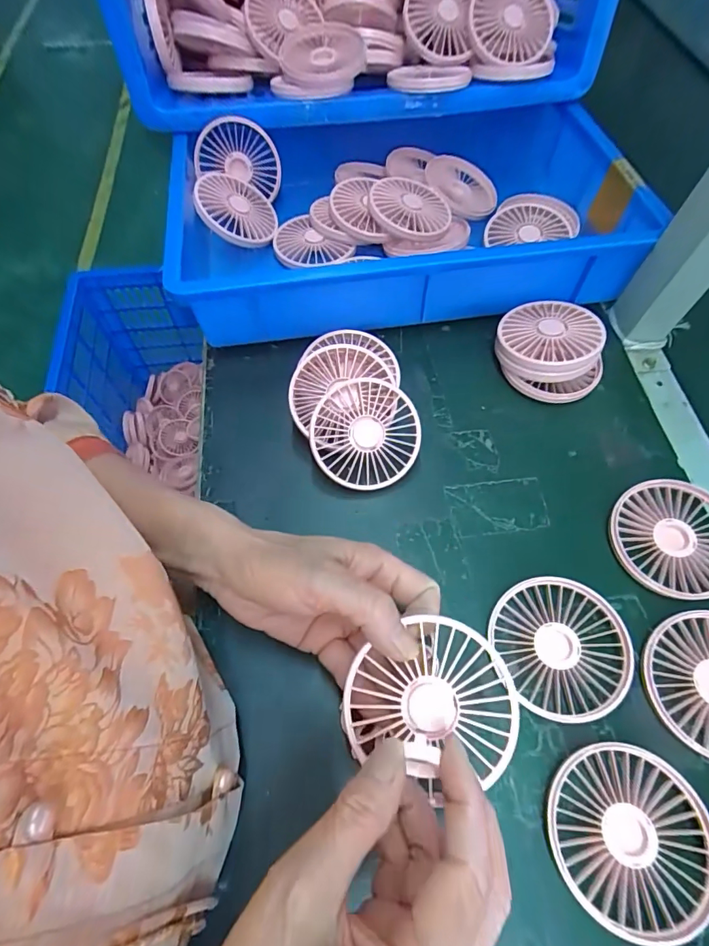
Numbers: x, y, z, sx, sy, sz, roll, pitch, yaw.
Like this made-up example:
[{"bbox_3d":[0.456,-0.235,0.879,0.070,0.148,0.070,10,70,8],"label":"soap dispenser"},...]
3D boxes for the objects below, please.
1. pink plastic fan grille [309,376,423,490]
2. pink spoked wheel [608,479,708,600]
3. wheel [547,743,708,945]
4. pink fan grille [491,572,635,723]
[{"bbox_3d":[0.009,-0.031,0.363,0.083,0.013,0.083,5,91,-5],"label":"pink plastic fan grille"},{"bbox_3d":[0.240,0.049,0.339,0.086,0.018,0.085,0,61,1],"label":"pink spoked wheel"},{"bbox_3d":[0.157,0.206,0.260,0.086,0.014,0.086,0,61,1],"label":"wheel"},{"bbox_3d":[0.139,0.115,0.305,0.081,0.015,0.085,0,61,1],"label":"pink fan grille"}]

